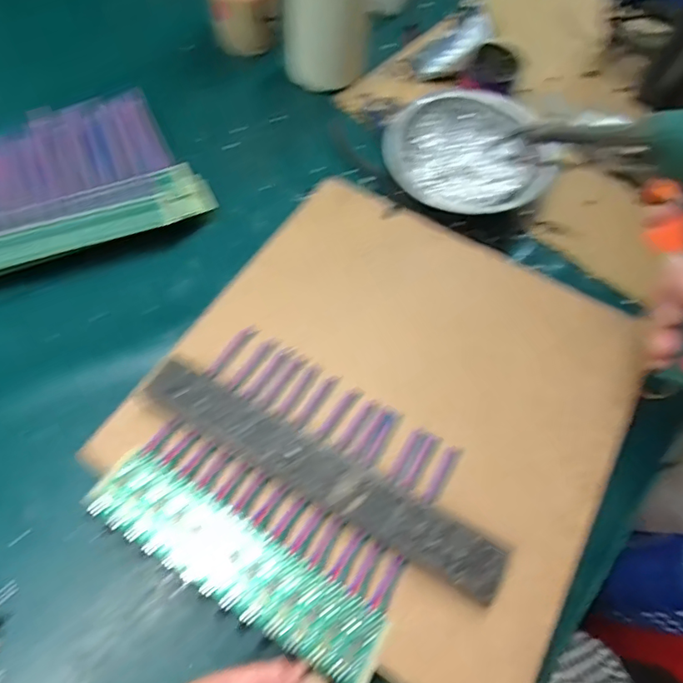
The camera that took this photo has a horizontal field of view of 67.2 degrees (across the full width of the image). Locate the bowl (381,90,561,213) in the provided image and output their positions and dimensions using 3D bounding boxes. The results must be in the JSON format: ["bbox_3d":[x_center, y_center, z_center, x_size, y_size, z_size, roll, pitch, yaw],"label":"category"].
[{"bbox_3d":[0.099,-0.147,0.428,0.125,0.044,0.124,3,62,-5],"label":"bowl"}]

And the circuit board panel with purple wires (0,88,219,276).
[{"bbox_3d":[-0.215,-0.122,0.399,0.189,0.030,0.145,-22,67,-17],"label":"circuit board panel with purple wires"}]

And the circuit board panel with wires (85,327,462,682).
[{"bbox_3d":[-0.029,0.075,0.279,0.154,0.013,0.131,27,65,14],"label":"circuit board panel with wires"}]

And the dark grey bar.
[{"bbox_3d":[-0.013,0.067,0.272,0.207,0.010,0.028,29,71,11],"label":"dark grey bar"}]

